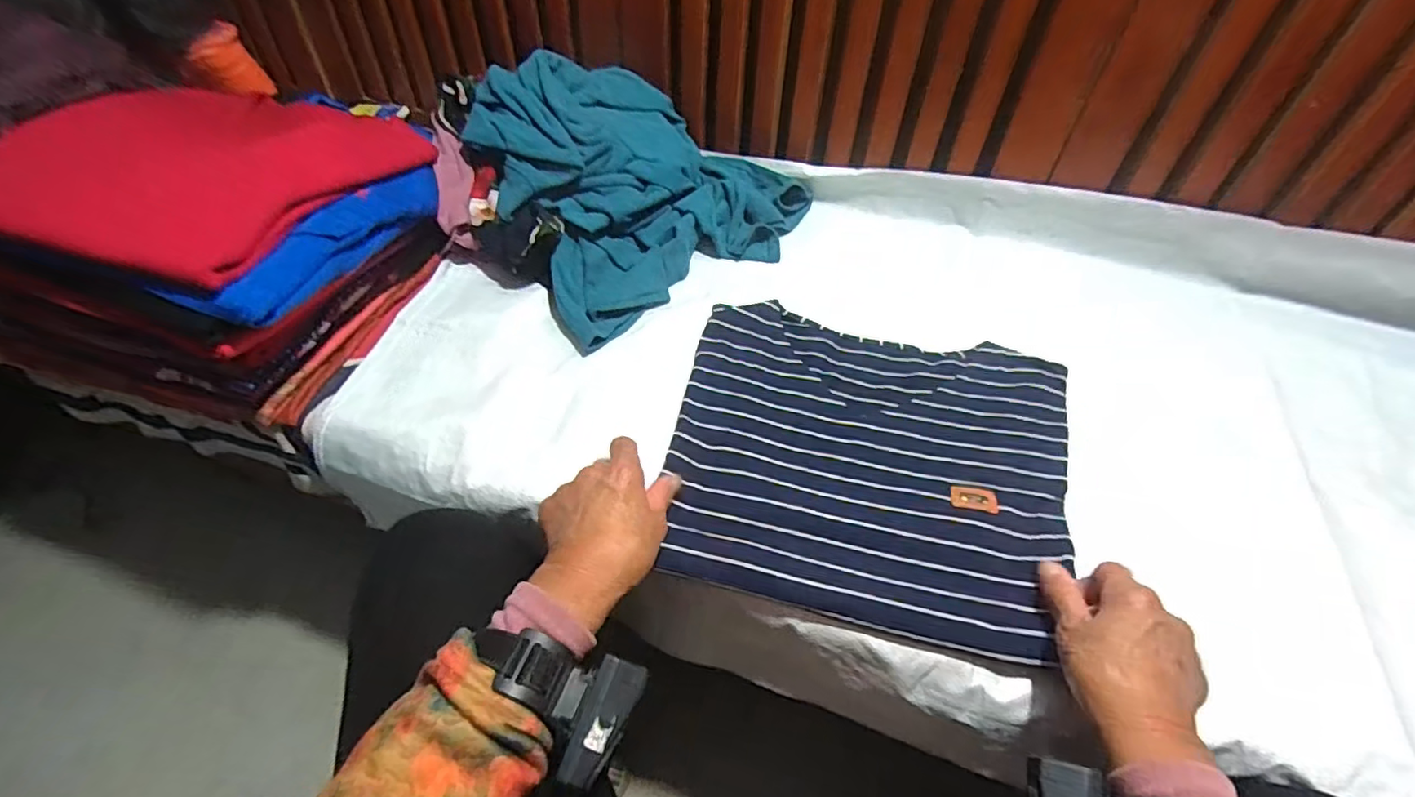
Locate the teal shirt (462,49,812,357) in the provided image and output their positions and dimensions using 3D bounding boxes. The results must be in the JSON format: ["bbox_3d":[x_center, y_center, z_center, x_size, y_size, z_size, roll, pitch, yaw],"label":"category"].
[{"bbox_3d":[-0.064,-0.250,0.639,0.321,0.115,0.287,-29,61,-16],"label":"teal shirt"}]

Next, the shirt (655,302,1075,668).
[{"bbox_3d":[0.132,0.047,0.508,0.315,0.030,0.272,11,58,9],"label":"shirt"}]

